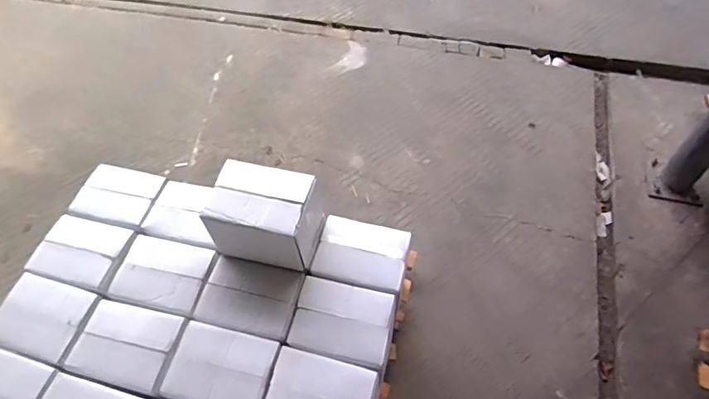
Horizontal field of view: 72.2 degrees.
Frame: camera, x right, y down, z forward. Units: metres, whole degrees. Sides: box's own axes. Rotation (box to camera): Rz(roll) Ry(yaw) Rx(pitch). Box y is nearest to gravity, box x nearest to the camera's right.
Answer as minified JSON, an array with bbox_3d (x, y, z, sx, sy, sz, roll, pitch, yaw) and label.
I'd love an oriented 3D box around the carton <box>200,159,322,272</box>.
[{"bbox_3d":[-0.205,0.043,1.157,0.234,0.193,0.179,11,58,9],"label":"carton"}]

